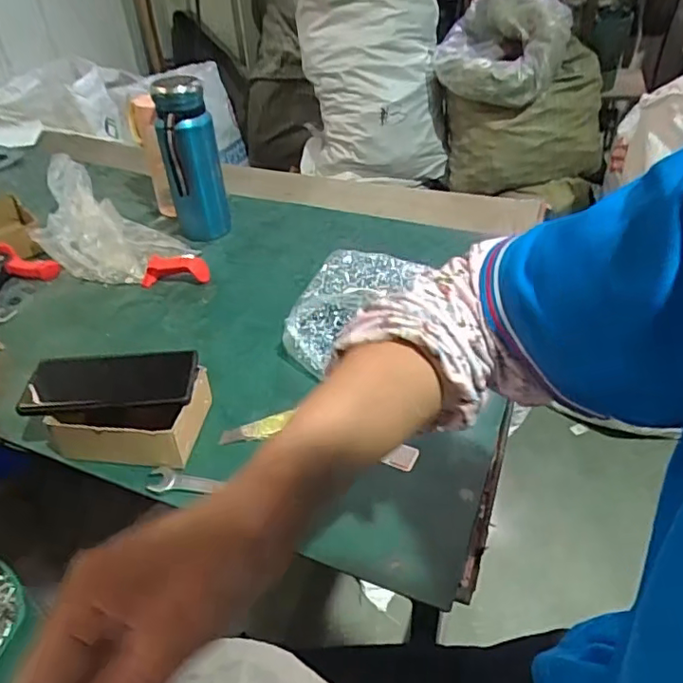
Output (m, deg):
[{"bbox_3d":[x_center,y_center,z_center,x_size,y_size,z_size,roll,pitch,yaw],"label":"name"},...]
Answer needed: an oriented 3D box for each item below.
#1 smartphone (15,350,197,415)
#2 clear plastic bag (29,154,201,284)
[{"bbox_3d":[-0.215,0.035,0.539,0.148,0.010,0.067,-3,50,-10],"label":"smartphone"},{"bbox_3d":[-0.319,-0.158,0.777,0.175,0.134,0.144,17,43,23],"label":"clear plastic bag"}]

